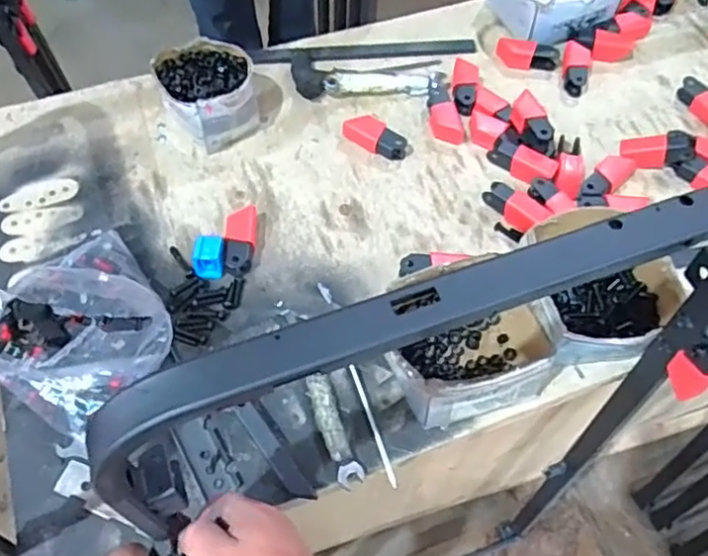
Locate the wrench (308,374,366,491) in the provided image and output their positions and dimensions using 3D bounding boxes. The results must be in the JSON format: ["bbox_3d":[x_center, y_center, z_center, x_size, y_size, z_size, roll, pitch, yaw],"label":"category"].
[{"bbox_3d":[-0.020,0.153,0.640,0.027,0.018,0.116,-17,62,-11],"label":"wrench"}]

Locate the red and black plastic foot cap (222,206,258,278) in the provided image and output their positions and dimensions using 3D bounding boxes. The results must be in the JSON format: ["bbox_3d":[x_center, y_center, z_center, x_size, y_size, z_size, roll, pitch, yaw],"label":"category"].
[{"bbox_3d":[-0.133,-0.045,0.740,0.034,0.026,0.082,0,60,-1],"label":"red and black plastic foot cap"}]

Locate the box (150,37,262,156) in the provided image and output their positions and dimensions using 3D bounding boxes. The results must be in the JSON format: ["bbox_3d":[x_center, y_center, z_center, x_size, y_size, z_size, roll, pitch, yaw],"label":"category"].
[{"bbox_3d":[-0.191,-0.244,0.825,0.114,0.076,0.135,-34,66,-18],"label":"box"}]

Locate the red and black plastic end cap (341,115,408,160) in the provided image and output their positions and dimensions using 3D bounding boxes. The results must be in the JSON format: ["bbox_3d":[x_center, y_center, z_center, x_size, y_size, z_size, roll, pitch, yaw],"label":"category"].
[{"bbox_3d":[0.028,-0.186,0.835,0.084,0.032,0.037,34,65,17],"label":"red and black plastic end cap"}]

